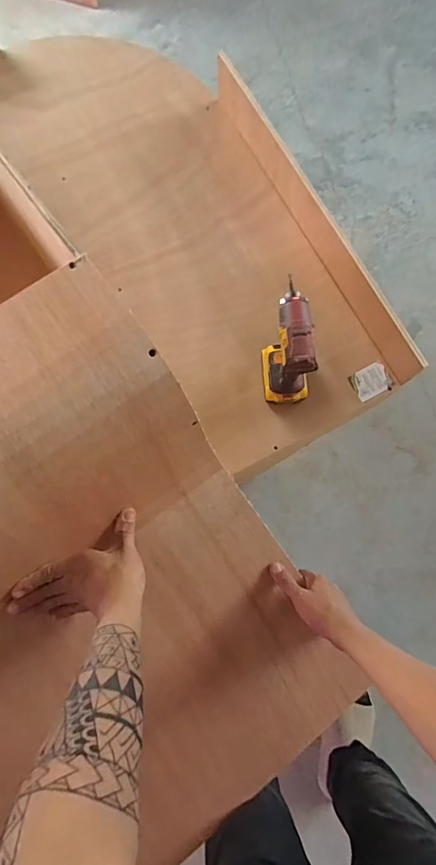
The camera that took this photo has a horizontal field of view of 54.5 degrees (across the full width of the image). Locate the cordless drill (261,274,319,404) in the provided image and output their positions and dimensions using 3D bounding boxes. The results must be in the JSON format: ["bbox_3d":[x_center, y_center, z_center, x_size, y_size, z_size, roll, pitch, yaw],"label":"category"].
[{"bbox_3d":[0.124,-0.138,0.749,0.082,0.227,0.133,-13,80,-1],"label":"cordless drill"}]

